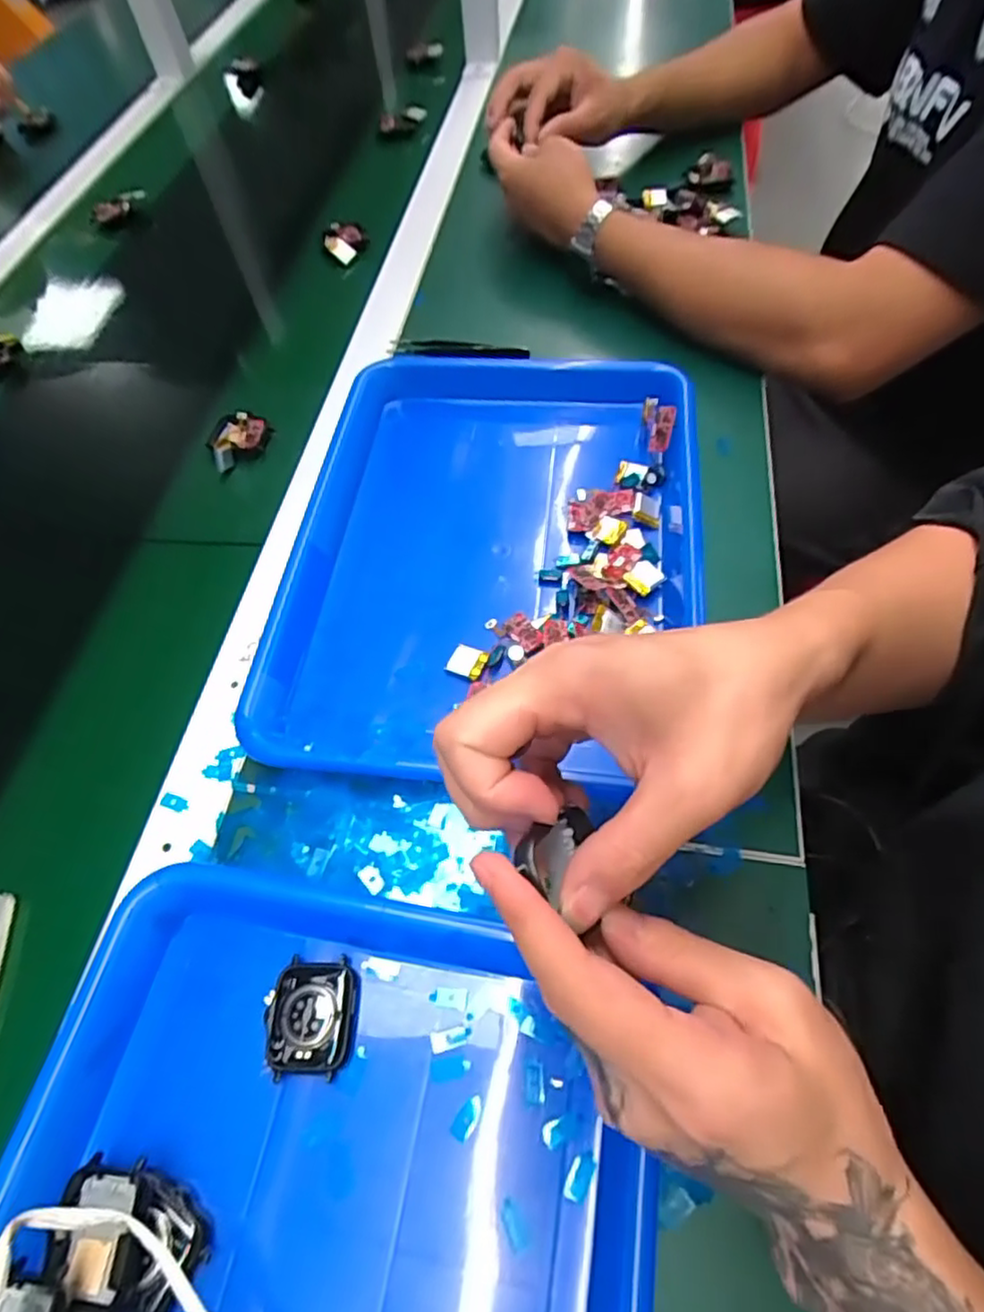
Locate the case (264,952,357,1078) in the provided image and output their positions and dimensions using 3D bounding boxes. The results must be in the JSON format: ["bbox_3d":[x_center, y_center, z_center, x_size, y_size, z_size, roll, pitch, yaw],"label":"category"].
[{"bbox_3d":[-0.082,0.161,0.294,0.041,0.012,0.045,-2,58,2],"label":"case"}]

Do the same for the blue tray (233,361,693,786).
[{"bbox_3d":[0.005,-0.086,0.430,0.257,0.033,0.348,4,59,6],"label":"blue tray"}]

